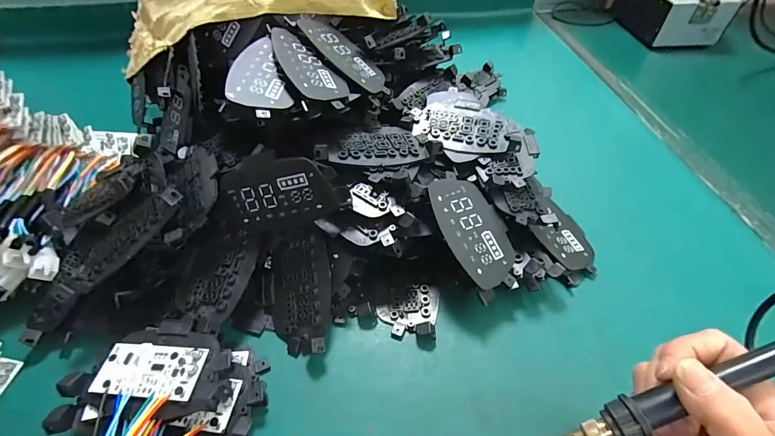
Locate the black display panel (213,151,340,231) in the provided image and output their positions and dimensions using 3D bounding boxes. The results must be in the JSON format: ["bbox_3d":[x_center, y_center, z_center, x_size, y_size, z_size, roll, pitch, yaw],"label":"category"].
[{"bbox_3d":[-0.095,-0.020,0.314,0.100,0.070,0.008,2,28,5],"label":"black display panel"}]

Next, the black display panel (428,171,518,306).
[{"bbox_3d":[0.079,0.012,0.325,0.065,0.008,0.111,-22,76,-28],"label":"black display panel"}]

